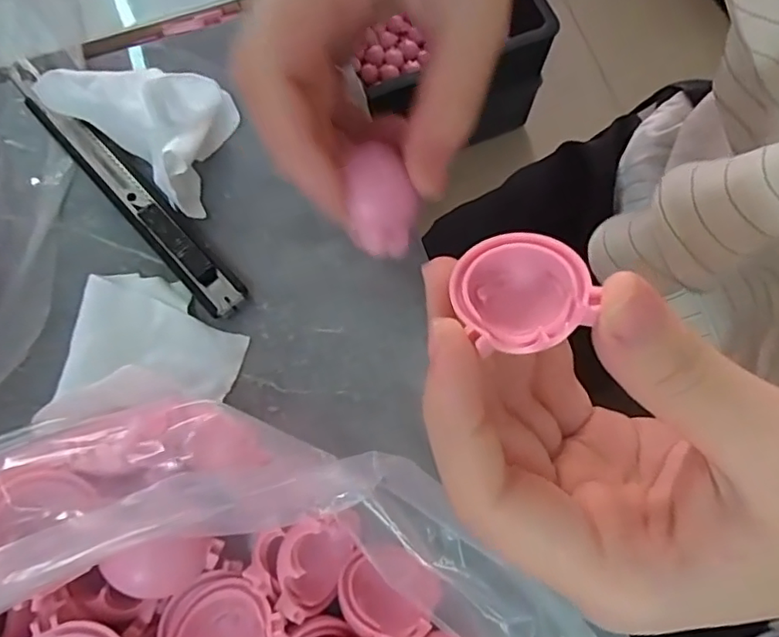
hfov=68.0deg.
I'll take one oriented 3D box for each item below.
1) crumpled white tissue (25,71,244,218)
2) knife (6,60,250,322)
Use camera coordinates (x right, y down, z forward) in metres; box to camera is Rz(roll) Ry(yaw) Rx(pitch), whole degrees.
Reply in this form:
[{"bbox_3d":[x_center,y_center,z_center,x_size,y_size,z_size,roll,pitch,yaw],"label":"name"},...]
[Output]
[{"bbox_3d":[-0.084,-0.076,0.210,0.069,0.027,0.046,37,76,11],"label":"crumpled white tissue"},{"bbox_3d":[-0.098,-0.051,0.214,0.017,0.011,0.133,-42,77,-12],"label":"knife"}]

